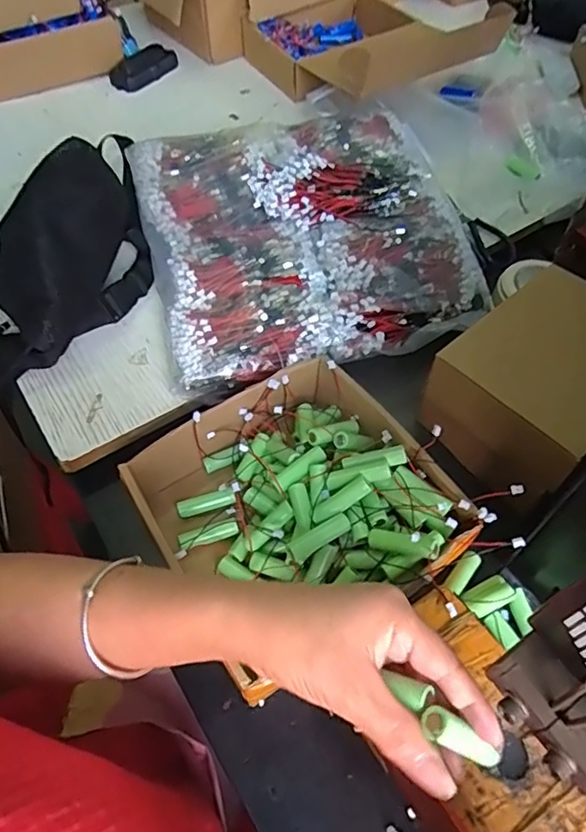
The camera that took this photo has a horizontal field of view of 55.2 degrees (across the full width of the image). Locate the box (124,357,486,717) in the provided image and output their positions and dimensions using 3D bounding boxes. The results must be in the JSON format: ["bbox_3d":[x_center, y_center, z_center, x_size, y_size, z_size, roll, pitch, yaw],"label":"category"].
[{"bbox_3d":[0.001,0.070,0.441,0.206,0.077,0.205,-28,61,-18],"label":"box"}]

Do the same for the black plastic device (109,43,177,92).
[{"bbox_3d":[-0.217,-0.509,0.818,0.040,0.029,0.101,39,64,23],"label":"black plastic device"}]

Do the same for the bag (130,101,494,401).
[{"bbox_3d":[0.012,-0.197,0.576,0.322,0.065,0.337,-11,57,-8],"label":"bag"}]

